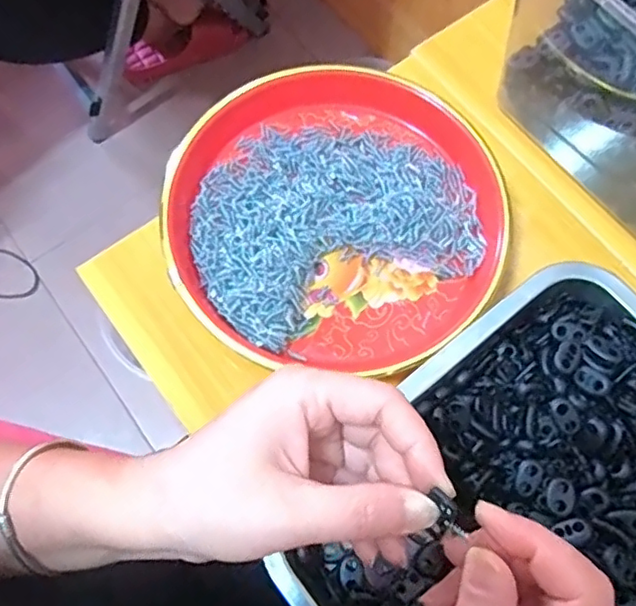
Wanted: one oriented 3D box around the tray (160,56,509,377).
[{"bbox_3d":[0.013,-0.069,0.404,0.210,0.035,0.226,0,70,0],"label":"tray"}]

